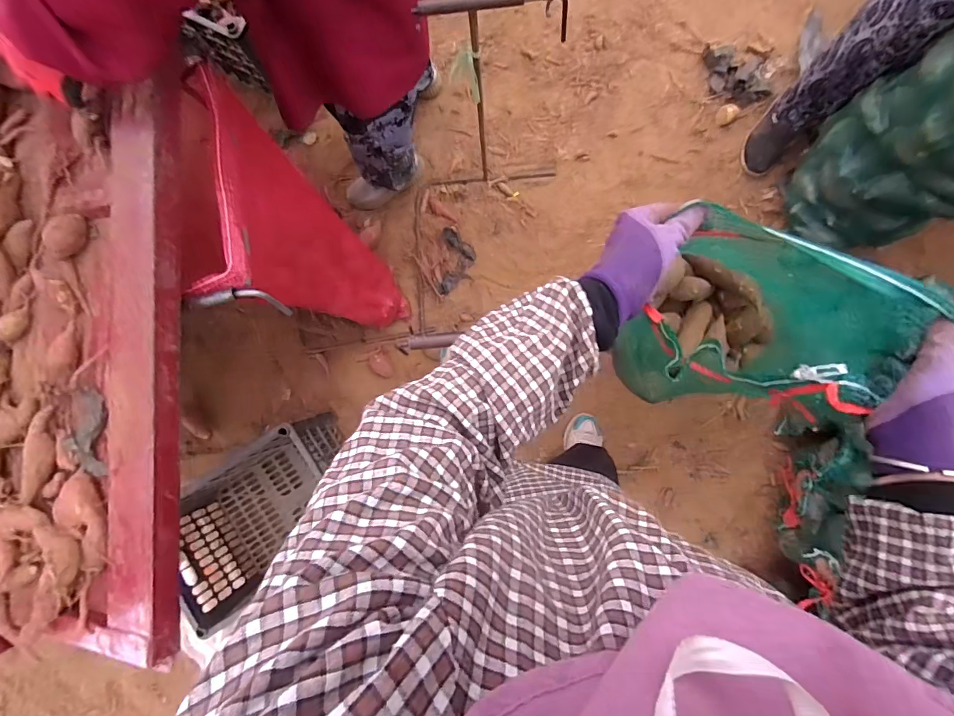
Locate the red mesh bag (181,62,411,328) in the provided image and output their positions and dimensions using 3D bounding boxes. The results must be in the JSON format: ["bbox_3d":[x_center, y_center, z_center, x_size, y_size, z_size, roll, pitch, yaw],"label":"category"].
[{"bbox_3d":[-0.359,-0.256,1.009,0.166,0.754,0.333,-23,86,5],"label":"red mesh bag"}]

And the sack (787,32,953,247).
[{"bbox_3d":[0.933,-0.438,0.926,0.284,0.545,0.297,13,90,6],"label":"sack"}]

